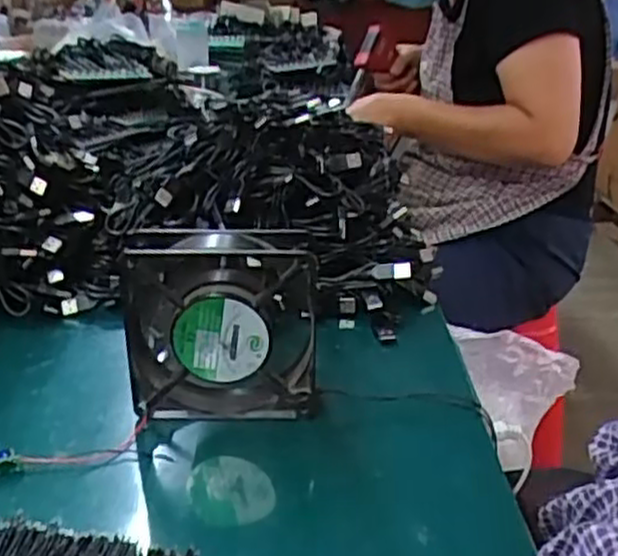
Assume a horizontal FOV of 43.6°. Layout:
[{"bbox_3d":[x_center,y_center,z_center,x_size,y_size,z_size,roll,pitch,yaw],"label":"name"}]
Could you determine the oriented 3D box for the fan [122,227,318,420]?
[{"bbox_3d":[-0.056,0.032,0.508,0.120,0.120,0.043,0,23,0],"label":"fan"}]

